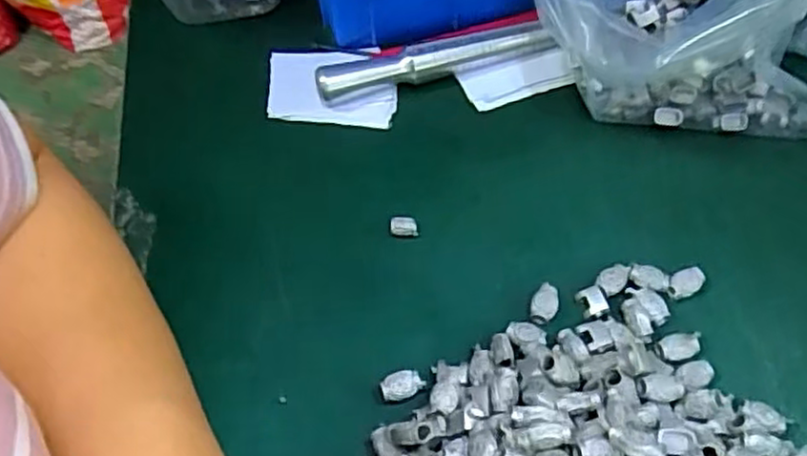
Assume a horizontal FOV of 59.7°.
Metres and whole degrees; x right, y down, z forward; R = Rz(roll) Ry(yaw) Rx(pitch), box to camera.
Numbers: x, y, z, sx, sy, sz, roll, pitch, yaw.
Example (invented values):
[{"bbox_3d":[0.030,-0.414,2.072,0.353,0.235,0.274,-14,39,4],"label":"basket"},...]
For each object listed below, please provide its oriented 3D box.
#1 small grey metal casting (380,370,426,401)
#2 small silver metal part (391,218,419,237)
[{"bbox_3d":[-0.001,0.073,0.327,0.020,0.005,0.012,-20,56,-11],"label":"small grey metal casting"},{"bbox_3d":[0.000,0.000,0.380,0.014,0.008,0.008,-2,54,1],"label":"small silver metal part"}]

